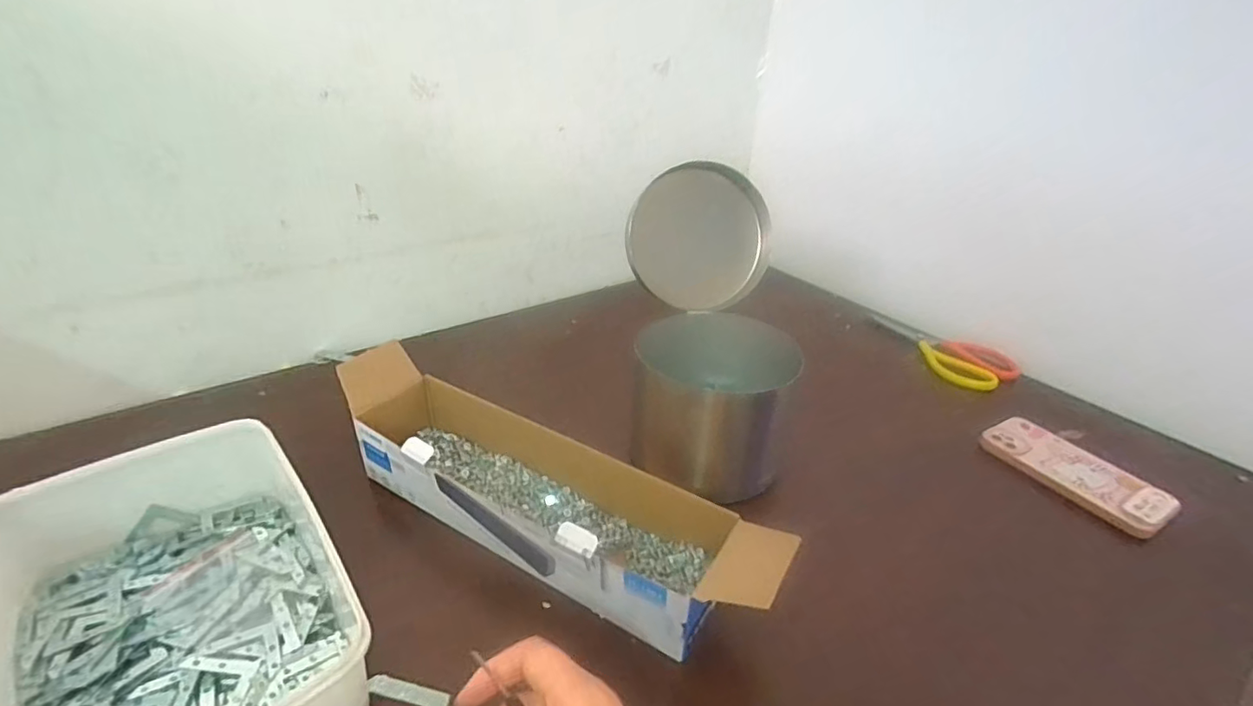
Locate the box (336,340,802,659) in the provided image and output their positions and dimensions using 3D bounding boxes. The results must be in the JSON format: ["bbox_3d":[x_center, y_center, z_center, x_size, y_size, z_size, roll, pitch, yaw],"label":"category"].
[{"bbox_3d":[-0.073,0.110,0.466,0.402,0.084,0.098,19,33,26],"label":"box"}]

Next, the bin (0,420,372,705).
[{"bbox_3d":[-0.288,0.160,0.360,0.177,0.070,0.280,-22,37,-36],"label":"bin"}]

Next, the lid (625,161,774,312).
[{"bbox_3d":[0.078,-0.120,0.593,0.150,0.148,0.018,-23,12,-7],"label":"lid"}]

